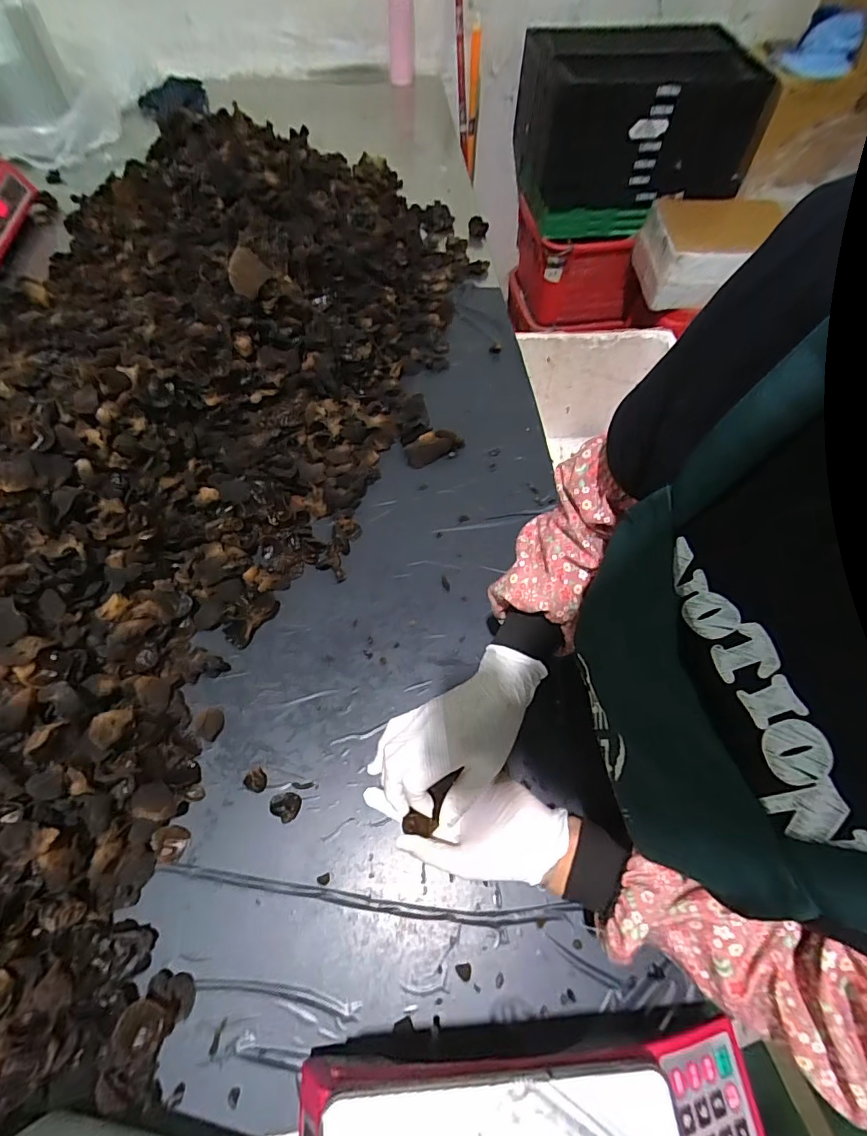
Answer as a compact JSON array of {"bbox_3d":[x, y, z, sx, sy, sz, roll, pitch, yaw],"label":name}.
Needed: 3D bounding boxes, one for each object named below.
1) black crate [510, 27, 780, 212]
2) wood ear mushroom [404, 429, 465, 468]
[{"bbox_3d":[0.575,-1.299,1.390,0.601,0.316,0.344,-10,60,-6],"label":"black crate"},{"bbox_3d":[0.000,-0.179,0.708,0.085,0.021,0.040,-25,62,-14],"label":"wood ear mushroom"}]

